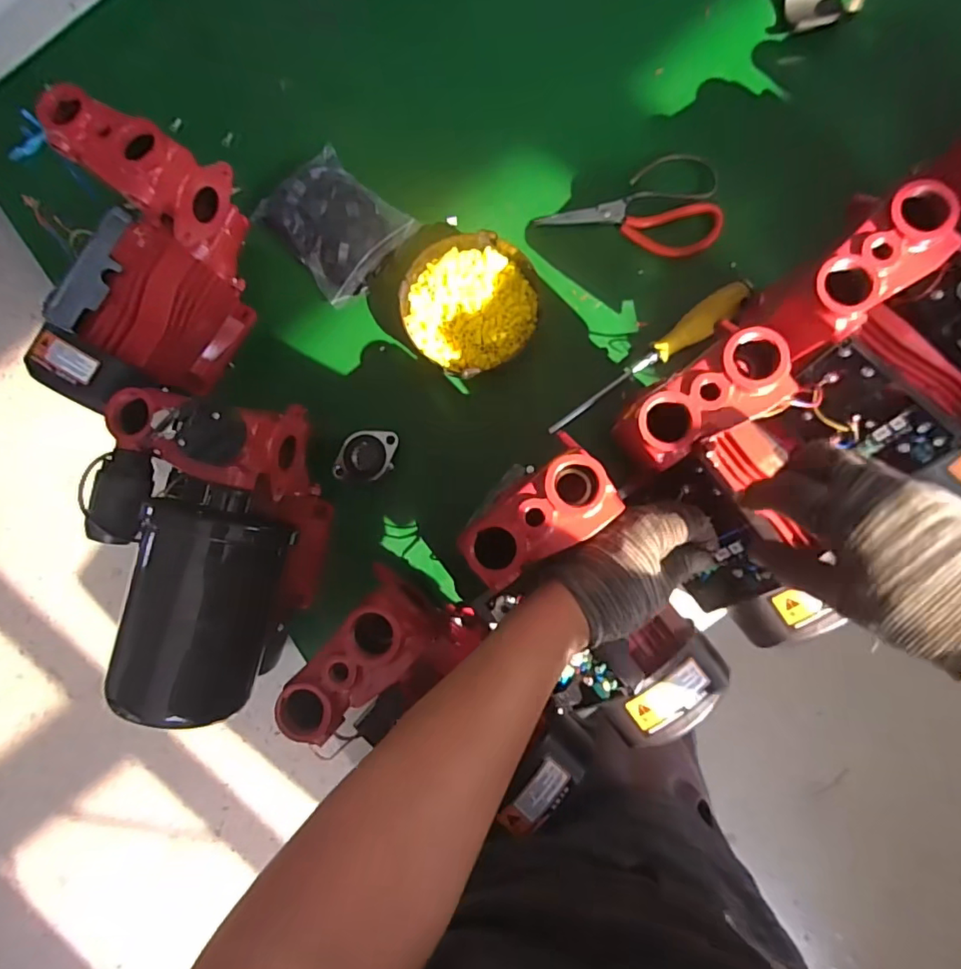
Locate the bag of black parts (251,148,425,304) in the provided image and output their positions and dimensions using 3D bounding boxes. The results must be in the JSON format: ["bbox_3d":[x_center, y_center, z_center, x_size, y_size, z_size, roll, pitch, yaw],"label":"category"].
[{"bbox_3d":[-0.160,-0.285,0.580,0.145,0.037,0.124,44,90,6],"label":"bag of black parts"}]

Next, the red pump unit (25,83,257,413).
[{"bbox_3d":[-0.328,-0.189,0.519,0.114,0.199,0.238,25,88,6],"label":"red pump unit"}]

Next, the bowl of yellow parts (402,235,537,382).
[{"bbox_3d":[-0.010,-0.194,0.577,0.139,0.042,0.147,0,86,5],"label":"bowl of yellow parts"}]

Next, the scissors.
[{"bbox_3d":[0.160,-0.299,0.581,0.190,0.019,0.101,-1,86,5],"label":"scissors"}]

